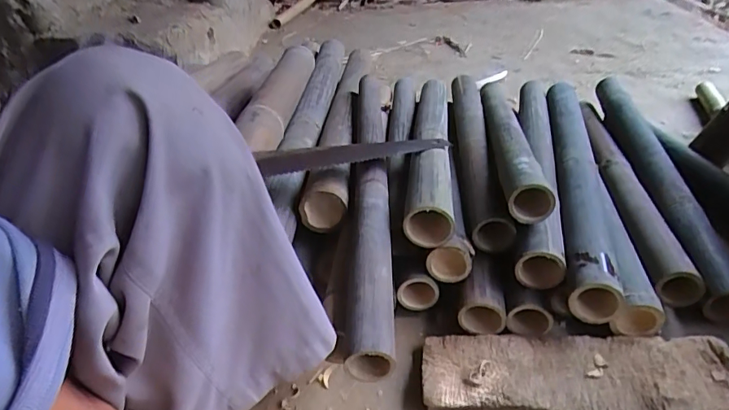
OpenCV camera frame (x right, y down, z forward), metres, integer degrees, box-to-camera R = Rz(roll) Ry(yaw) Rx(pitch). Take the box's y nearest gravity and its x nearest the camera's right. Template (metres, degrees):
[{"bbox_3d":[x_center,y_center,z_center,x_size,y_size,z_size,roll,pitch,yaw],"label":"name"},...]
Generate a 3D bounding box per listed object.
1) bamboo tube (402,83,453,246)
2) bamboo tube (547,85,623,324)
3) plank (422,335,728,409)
[{"bbox_3d":[0.113,-0.124,0.836,0.061,0.060,0.528,-1,37,9],"label":"bamboo tube"},{"bbox_3d":[0.333,-0.060,0.772,0.062,0.057,0.575,3,38,14],"label":"bamboo tube"},{"bbox_3d":[0.242,0.202,0.568,0.340,0.046,0.099,-1,37,10],"label":"plank"}]

